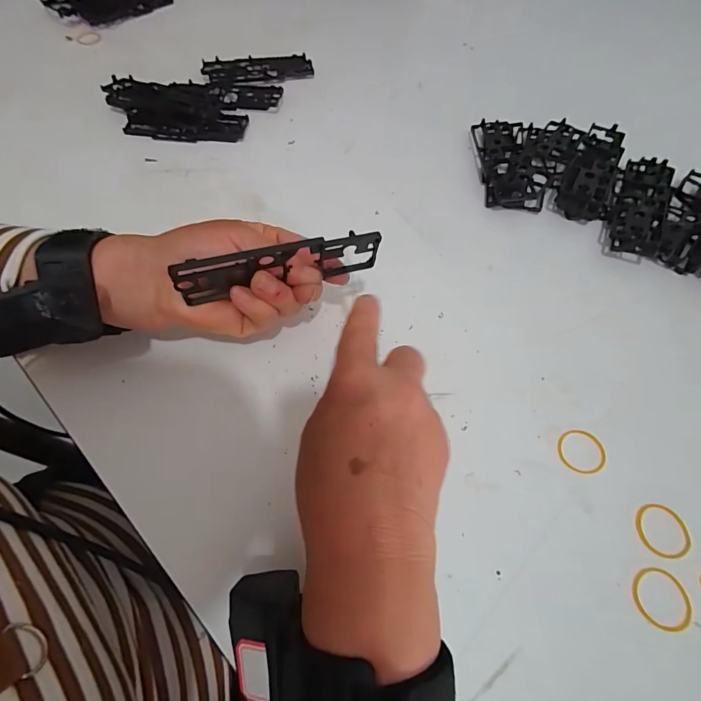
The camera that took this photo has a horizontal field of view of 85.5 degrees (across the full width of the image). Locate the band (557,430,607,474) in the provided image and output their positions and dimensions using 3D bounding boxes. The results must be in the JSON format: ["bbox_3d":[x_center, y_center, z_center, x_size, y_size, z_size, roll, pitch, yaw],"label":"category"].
[{"bbox_3d":[0.155,0.067,0.252,0.032,0.004,0.029,4,62,0],"label":"band"}]

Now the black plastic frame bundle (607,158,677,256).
[{"bbox_3d":[0.267,-0.136,0.352,0.042,0.024,0.142,26,64,11],"label":"black plastic frame bundle"}]

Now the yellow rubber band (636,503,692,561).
[{"bbox_3d":[0.190,0.109,0.230,0.031,0.004,0.030,-1,62,-3],"label":"yellow rubber band"}]

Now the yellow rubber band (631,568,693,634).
[{"bbox_3d":[0.176,0.140,0.214,0.030,0.004,0.030,1,62,-2],"label":"yellow rubber band"}]

